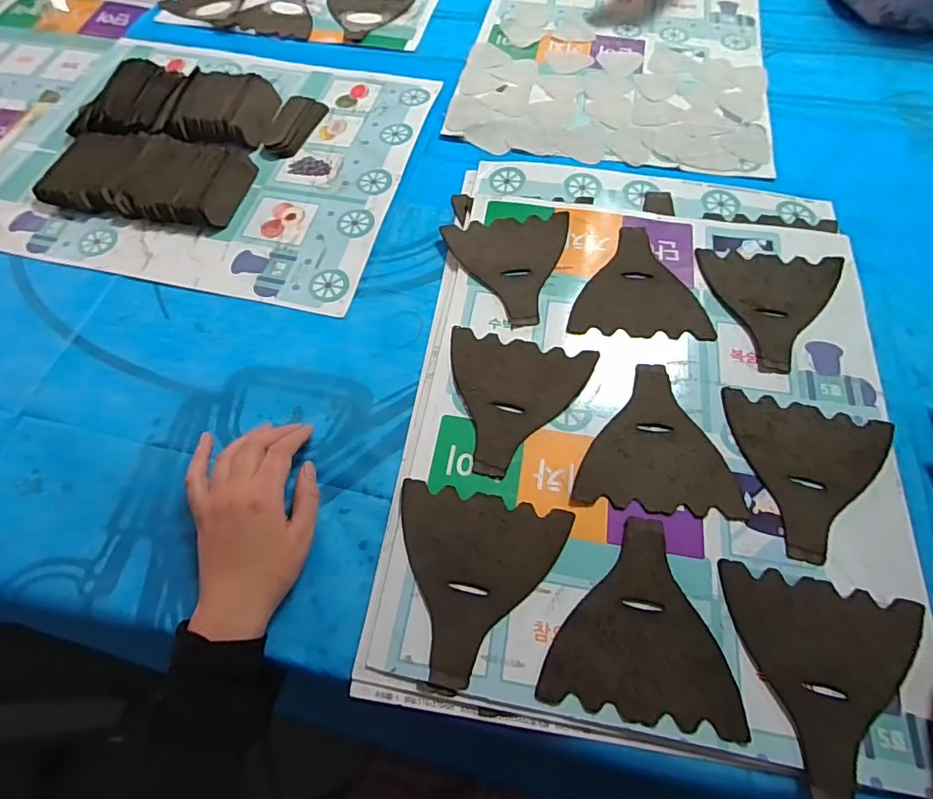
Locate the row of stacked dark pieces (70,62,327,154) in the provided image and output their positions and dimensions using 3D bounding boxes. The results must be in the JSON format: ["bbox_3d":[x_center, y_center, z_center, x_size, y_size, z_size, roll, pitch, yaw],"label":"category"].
[{"bbox_3d":[-0.321,-0.355,0.611,0.284,0.041,0.122,3,64,2],"label":"row of stacked dark pieces"}]

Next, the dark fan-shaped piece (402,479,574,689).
[{"bbox_3d":[0.004,0.132,0.371,0.124,0.005,0.129,11,65,5],"label":"dark fan-shaped piece"}]

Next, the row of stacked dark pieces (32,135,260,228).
[{"bbox_3d":[-0.356,-0.250,0.569,0.220,0.022,0.116,6,64,3],"label":"row of stacked dark pieces"}]

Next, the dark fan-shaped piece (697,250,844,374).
[{"bbox_3d":[0.290,-0.086,0.482,0.125,0.009,0.132,9,65,5],"label":"dark fan-shaped piece"}]

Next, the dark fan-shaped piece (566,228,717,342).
[{"bbox_3d":[0.167,-0.116,0.499,0.126,0.006,0.127,4,67,3],"label":"dark fan-shaped piece"}]

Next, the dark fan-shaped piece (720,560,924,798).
[{"bbox_3d":[0.243,0.190,0.343,0.127,0.005,0.131,10,65,5],"label":"dark fan-shaped piece"}]

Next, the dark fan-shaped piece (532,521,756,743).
[{"bbox_3d":[0.123,0.152,0.361,0.127,0.004,0.129,8,64,4],"label":"dark fan-shaped piece"}]

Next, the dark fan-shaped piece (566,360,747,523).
[{"bbox_3d":[0.157,0.029,0.424,0.127,0.004,0.128,5,64,3],"label":"dark fan-shaped piece"}]

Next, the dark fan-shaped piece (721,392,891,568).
[{"bbox_3d":[0.274,0.062,0.409,0.127,0.004,0.131,13,65,7],"label":"dark fan-shaped piece"}]

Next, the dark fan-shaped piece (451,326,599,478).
[{"bbox_3d":[0.036,0.002,0.439,0.123,0.006,0.130,14,65,7],"label":"dark fan-shaped piece"}]

